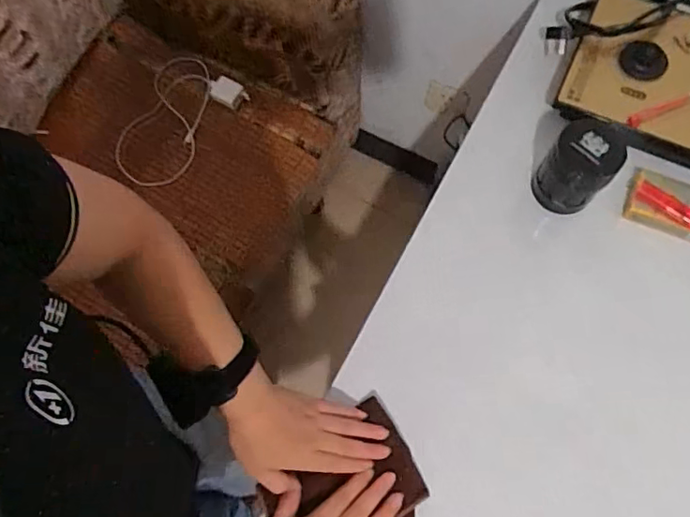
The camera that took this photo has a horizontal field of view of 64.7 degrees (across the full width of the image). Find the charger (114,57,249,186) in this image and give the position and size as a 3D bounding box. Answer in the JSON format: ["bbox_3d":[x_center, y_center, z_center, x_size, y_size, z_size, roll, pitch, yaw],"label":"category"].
[{"bbox_3d":[-0.333,-0.279,1.066,0.192,0.041,0.246,34,74,14],"label":"charger"}]

